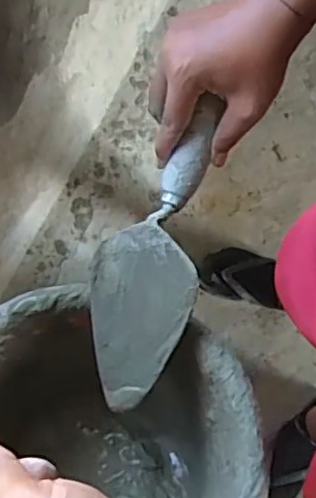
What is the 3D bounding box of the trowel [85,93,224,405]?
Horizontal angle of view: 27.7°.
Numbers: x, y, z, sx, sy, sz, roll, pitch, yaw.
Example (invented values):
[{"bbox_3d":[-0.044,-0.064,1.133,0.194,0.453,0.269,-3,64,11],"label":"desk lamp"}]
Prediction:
[{"bbox_3d":[-0.007,0.007,0.511,0.081,0.034,0.252,18,98,4],"label":"trowel"}]

